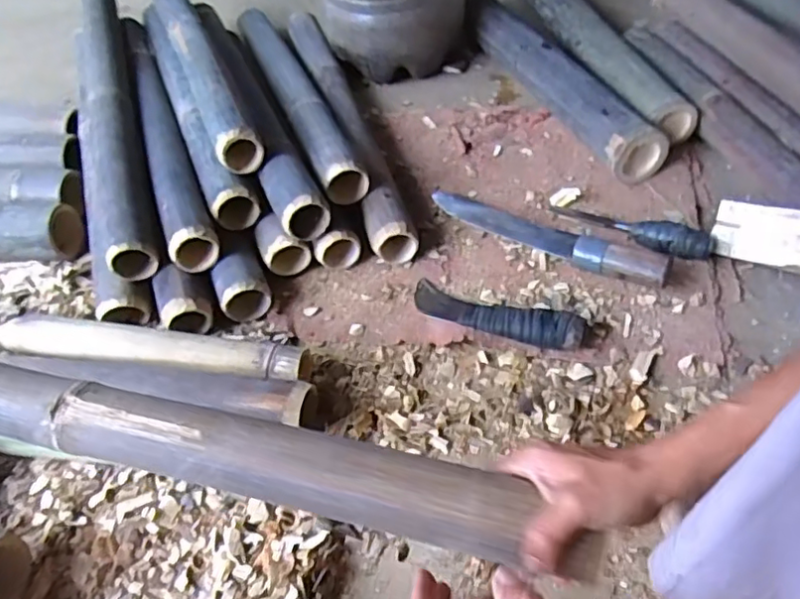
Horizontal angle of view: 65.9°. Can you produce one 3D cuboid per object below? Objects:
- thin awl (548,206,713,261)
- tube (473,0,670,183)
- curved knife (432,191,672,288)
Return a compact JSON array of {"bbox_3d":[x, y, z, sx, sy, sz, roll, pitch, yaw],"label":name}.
[{"bbox_3d":[0.289,-0.097,0.778,0.200,0.042,0.034,24,57,23],"label":"thin awl"},{"bbox_3d":[0.240,-0.363,0.995,0.078,0.077,0.505,-19,51,-10],"label":"tube"},{"bbox_3d":[0.180,-0.095,0.790,0.330,0.049,0.047,28,58,25],"label":"curved knife"}]

